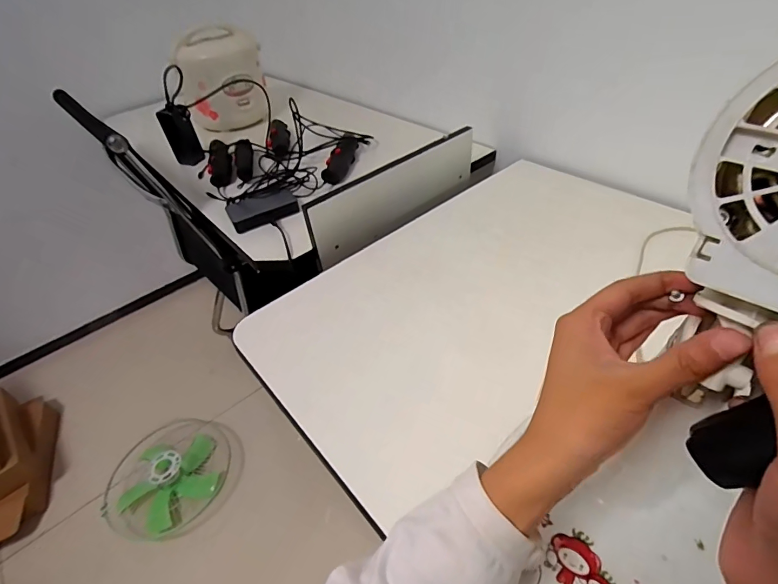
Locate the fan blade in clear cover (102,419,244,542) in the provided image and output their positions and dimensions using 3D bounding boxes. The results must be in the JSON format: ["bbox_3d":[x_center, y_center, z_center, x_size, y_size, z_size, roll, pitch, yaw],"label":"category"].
[{"bbox_3d":[-0.608,0.513,1.159,0.315,0.119,0.335,-4,43,4],"label":"fan blade in clear cover"}]

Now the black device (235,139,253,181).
[{"bbox_3d":[-0.344,-0.318,0.975,0.037,0.027,0.134,-10,60,-3],"label":"black device"}]

